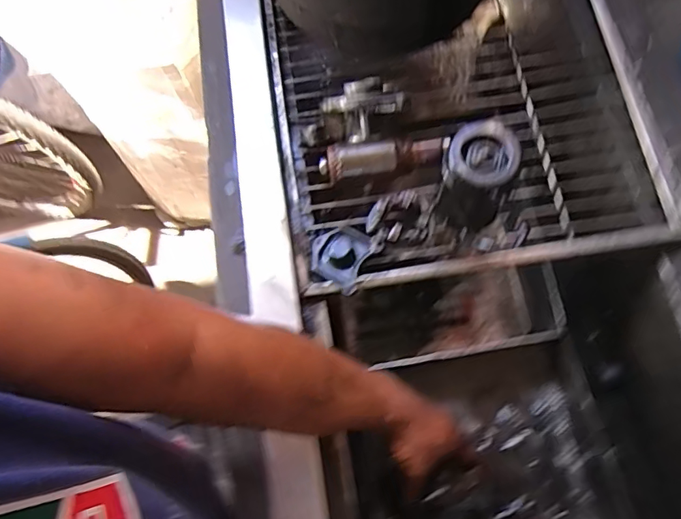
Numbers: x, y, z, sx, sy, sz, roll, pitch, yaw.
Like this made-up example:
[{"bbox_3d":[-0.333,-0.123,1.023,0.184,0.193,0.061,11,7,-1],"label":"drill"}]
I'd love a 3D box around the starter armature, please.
[{"bbox_3d":[0.050,-0.117,0.566,0.145,0.035,0.034,-5,72,0],"label":"starter armature"}]

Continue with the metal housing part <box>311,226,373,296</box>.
[{"bbox_3d":[0.000,-0.006,0.554,0.066,0.018,0.063,31,76,11],"label":"metal housing part"}]

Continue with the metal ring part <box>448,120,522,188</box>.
[{"bbox_3d":[0.138,-0.101,0.474,0.065,0.021,0.058,38,77,13],"label":"metal ring part"}]

